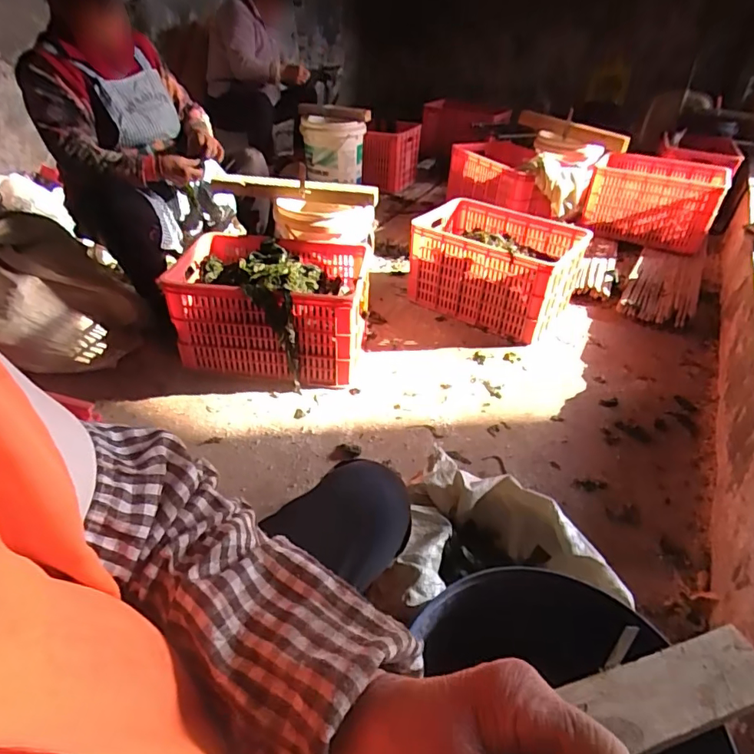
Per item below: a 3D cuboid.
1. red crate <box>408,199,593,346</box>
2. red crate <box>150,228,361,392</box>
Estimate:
[{"bbox_3d":[0.418,-0.391,1.755,0.532,0.292,0.381,26,45,27],"label":"red crate"},{"bbox_3d":[-0.311,-0.211,1.476,0.560,0.296,0.372,7,39,5],"label":"red crate"}]

